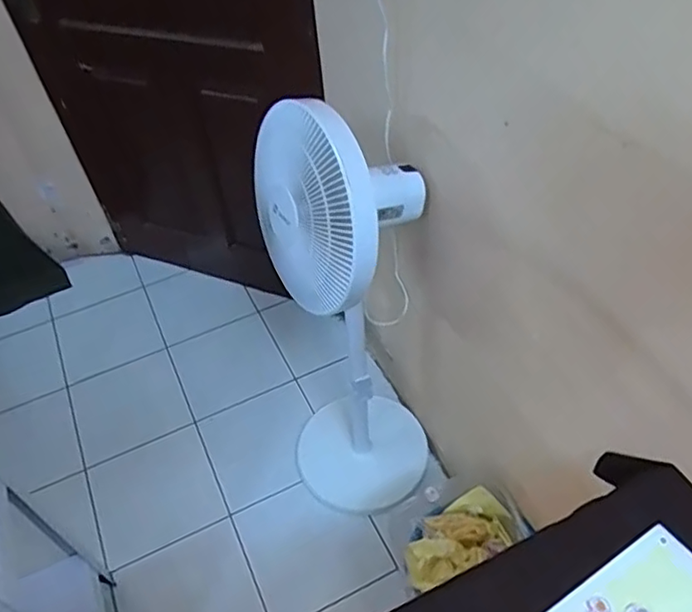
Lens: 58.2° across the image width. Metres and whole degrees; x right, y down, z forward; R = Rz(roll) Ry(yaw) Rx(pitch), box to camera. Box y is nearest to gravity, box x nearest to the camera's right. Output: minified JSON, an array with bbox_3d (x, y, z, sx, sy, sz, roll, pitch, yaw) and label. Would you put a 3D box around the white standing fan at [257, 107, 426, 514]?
[{"bbox_3d":[0.017,0.084,1.261,0.282,1.043,0.282,-8,49,-4],"label":"white standing fan"}]

